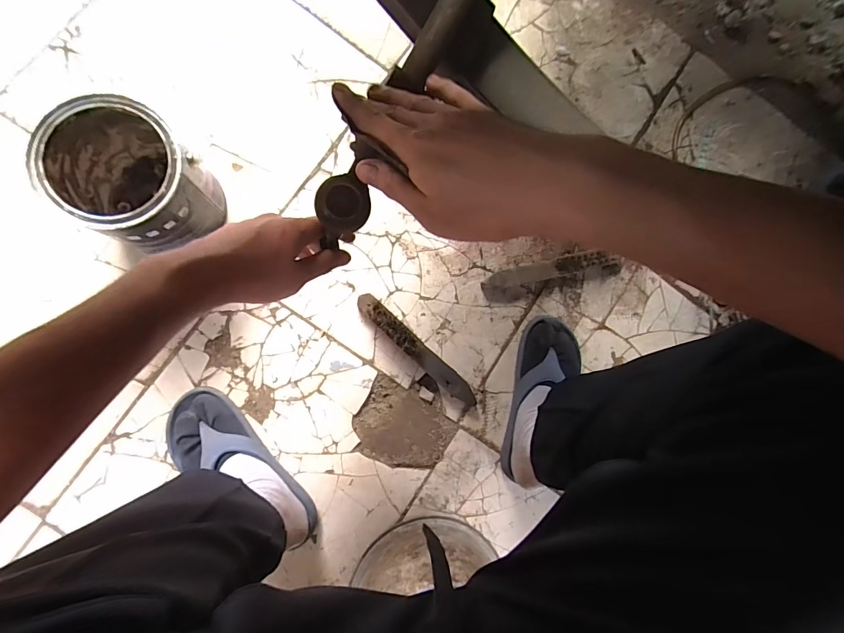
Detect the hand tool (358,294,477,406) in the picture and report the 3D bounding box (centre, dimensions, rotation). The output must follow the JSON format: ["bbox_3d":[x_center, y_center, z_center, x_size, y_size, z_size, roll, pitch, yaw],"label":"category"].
[{"bbox_3d":[-0.007,0.054,0.613,0.232,0.045,0.032,43,83,-5],"label":"hand tool"}]

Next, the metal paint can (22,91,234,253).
[{"bbox_3d":[-0.358,-0.168,0.516,0.157,0.157,0.144,31,82,-6],"label":"metal paint can"}]

